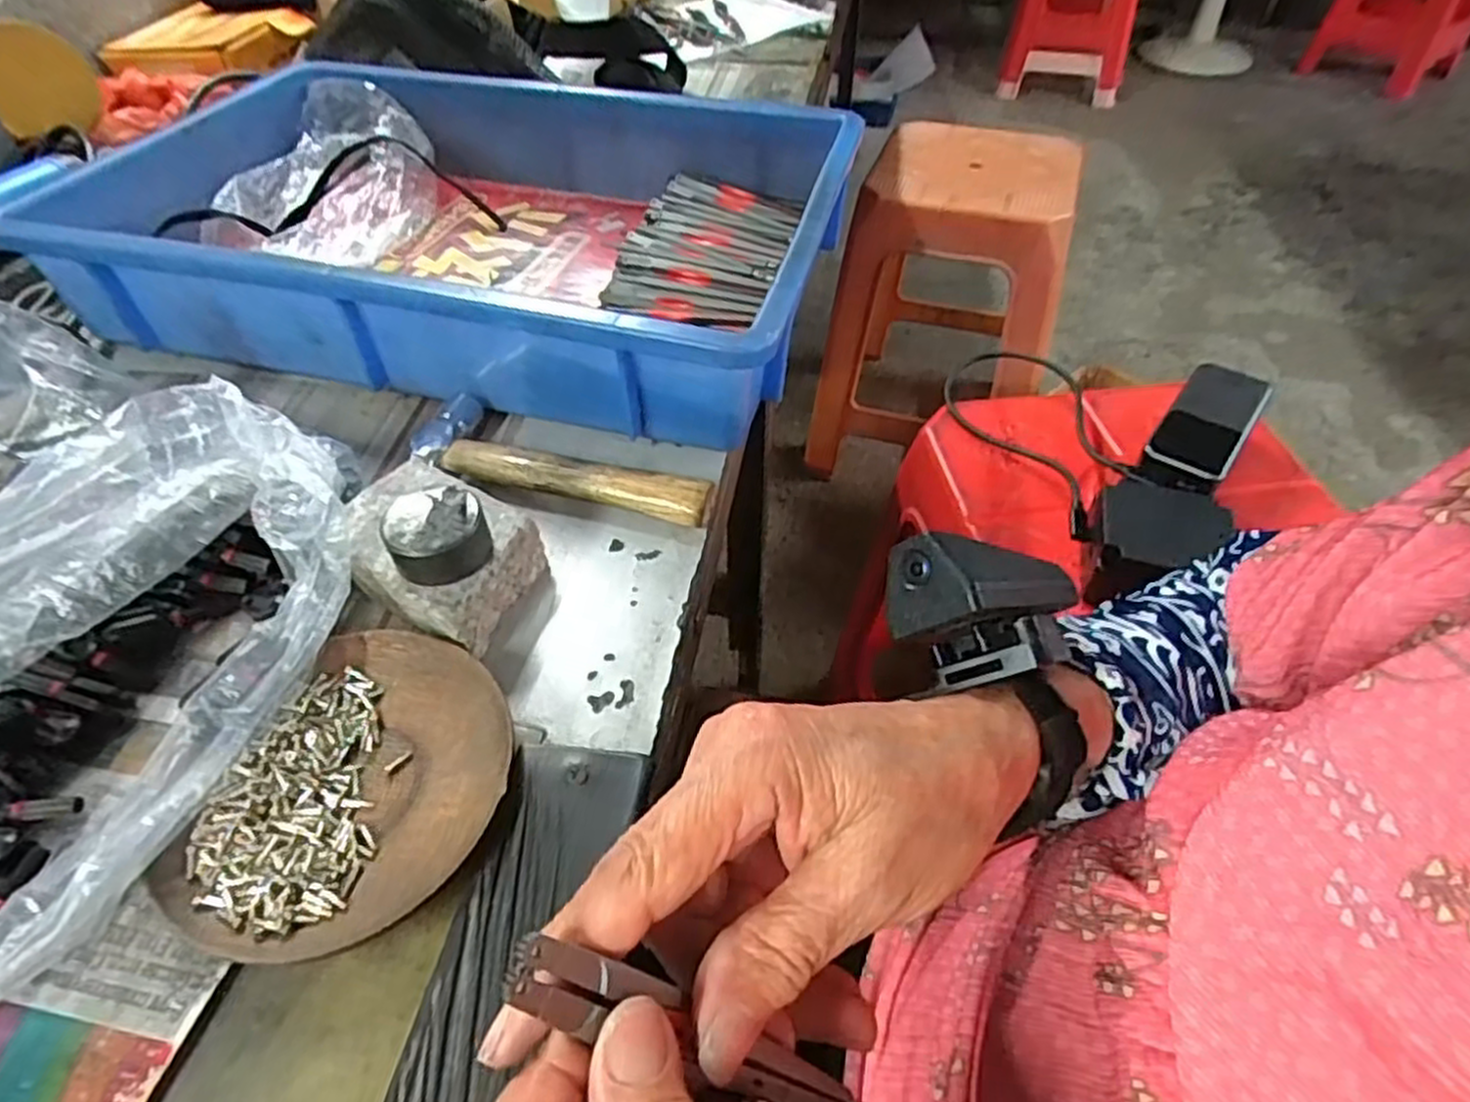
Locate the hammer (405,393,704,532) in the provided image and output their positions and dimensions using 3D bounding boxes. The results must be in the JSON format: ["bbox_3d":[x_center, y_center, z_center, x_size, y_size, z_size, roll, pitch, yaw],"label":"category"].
[{"bbox_3d":[-0.094,-0.042,0.384,0.171,0.021,0.049,19,50,15],"label":"hammer"}]

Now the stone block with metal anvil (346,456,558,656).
[{"bbox_3d":[-0.128,-0.004,0.327,0.084,0.050,0.062,25,52,20],"label":"stone block with metal anvil"}]

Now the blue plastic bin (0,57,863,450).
[{"bbox_3d":[-0.156,-0.203,0.486,0.423,0.080,0.284,12,49,9],"label":"blue plastic bin"}]

